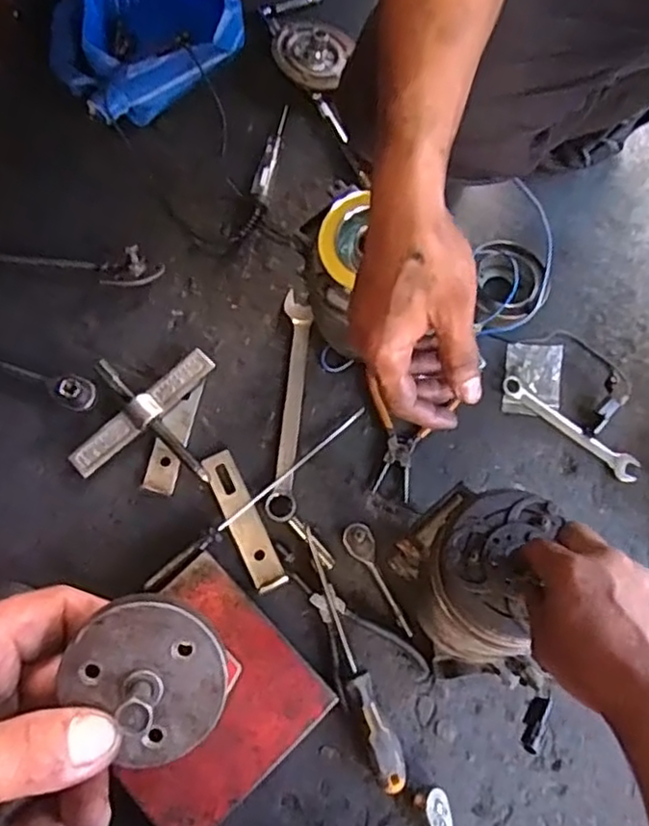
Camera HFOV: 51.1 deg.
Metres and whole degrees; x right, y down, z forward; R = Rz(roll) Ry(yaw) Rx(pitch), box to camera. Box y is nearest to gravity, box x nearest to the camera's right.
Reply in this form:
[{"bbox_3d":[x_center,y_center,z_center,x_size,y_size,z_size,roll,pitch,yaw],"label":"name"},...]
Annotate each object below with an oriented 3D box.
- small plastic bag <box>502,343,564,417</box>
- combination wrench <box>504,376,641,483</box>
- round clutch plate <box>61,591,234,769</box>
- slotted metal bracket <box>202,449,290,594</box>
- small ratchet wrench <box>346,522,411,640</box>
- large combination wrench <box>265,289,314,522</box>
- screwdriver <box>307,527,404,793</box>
[{"bbox_3d":[0.229,-0.037,0.747,0.064,0.008,0.080,5,81,-2],"label":"small plastic bag"},{"bbox_3d":[0.265,0.016,0.735,0.168,0.008,0.027,35,77,7],"label":"combination wrench"},{"bbox_3d":[-0.060,0.095,0.235,0.054,0.029,0.054,0,92,-9],"label":"round clutch plate"},{"bbox_3d":[-0.083,0.110,0.697,0.036,0.007,0.148,-26,78,-9],"label":"slotted metal bracket"},{"bbox_3d":[0.052,0.169,0.682,0.029,0.022,0.120,-20,77,-7],"label":"small ratchet wrench"},{"bbox_3d":[-0.037,-0.011,0.736,0.031,0.008,0.252,4,75,-1],"label":"large combination wrench"},{"bbox_3d":[0.026,0.236,0.658,0.029,0.030,0.246,-18,77,-7],"label":"screwdriver"}]

